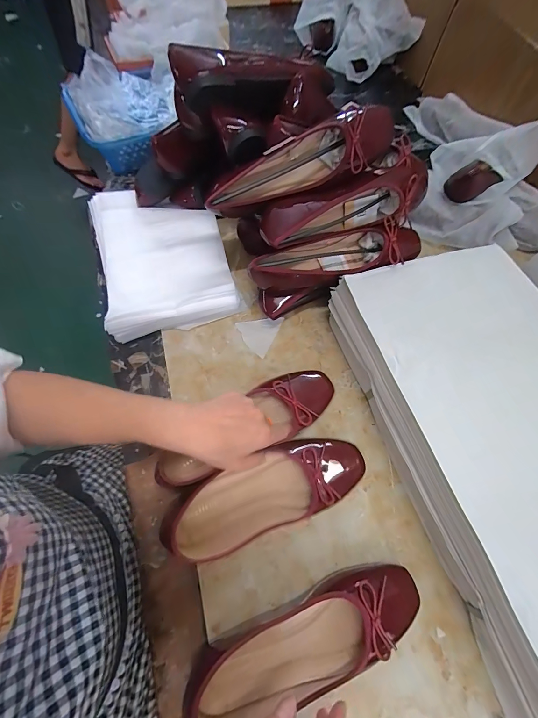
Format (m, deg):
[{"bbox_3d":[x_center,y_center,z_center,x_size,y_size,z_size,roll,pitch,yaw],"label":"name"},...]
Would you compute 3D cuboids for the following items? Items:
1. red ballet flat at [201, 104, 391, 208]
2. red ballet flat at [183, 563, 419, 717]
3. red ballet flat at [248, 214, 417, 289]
[{"bbox_3d":[0.040,-0.254,0.393,0.262,0.065,0.055,-21,68,4],"label":"red ballet flat"},{"bbox_3d":[0.047,0.298,0.307,0.248,0.066,0.082,-21,69,-11],"label":"red ballet flat"},{"bbox_3d":[0.104,-0.147,0.441,0.267,0.063,0.072,-11,67,-8],"label":"red ballet flat"}]

